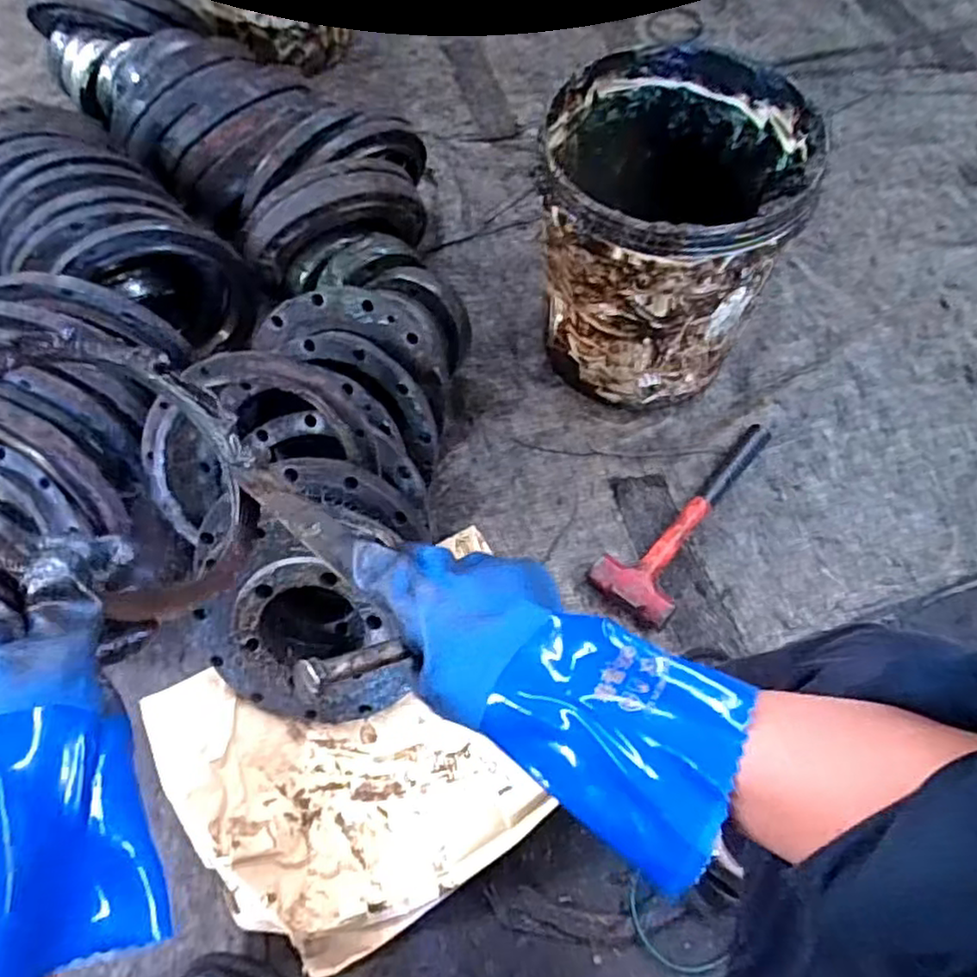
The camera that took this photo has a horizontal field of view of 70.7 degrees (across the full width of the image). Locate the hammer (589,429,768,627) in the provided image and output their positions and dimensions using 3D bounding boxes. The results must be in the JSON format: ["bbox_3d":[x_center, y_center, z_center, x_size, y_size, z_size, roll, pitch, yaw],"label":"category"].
[{"bbox_3d":[0.259,0.026,0.873,0.099,0.033,0.319,36,69,17],"label":"hammer"}]

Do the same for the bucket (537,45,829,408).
[{"bbox_3d":[0.208,-0.307,0.874,0.272,0.314,0.290,0,63,1],"label":"bucket"}]

